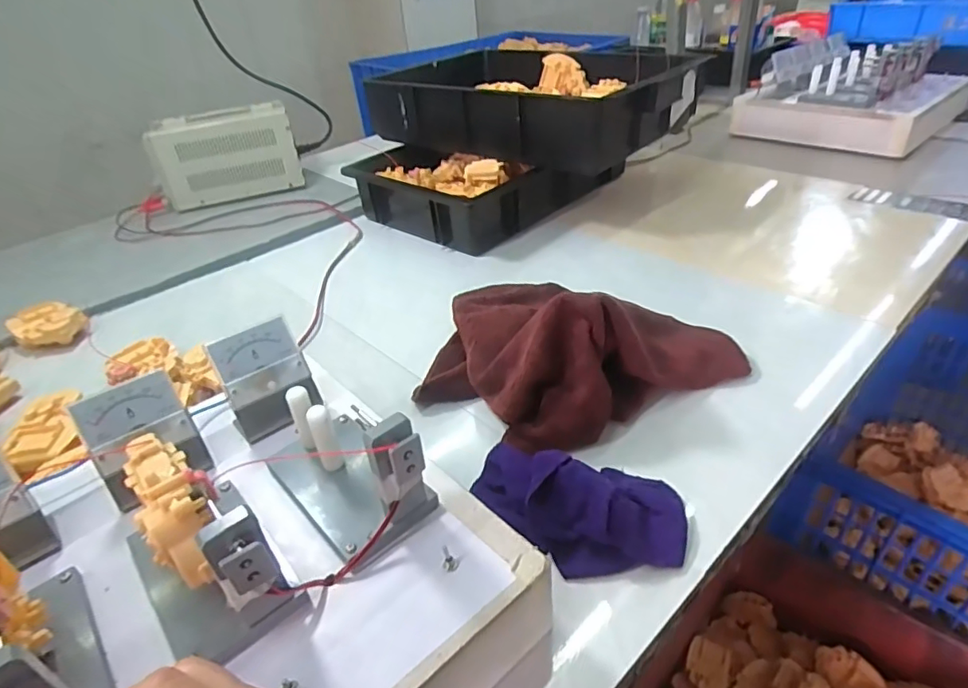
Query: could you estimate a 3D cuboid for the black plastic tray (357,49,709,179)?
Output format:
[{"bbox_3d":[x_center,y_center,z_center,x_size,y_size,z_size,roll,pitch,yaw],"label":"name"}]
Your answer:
[{"bbox_3d":[0.088,-0.414,0.946,0.475,0.098,0.374,22,44,33],"label":"black plastic tray"}]

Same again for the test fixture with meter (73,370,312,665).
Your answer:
[{"bbox_3d":[-0.185,0.098,0.340,0.072,0.077,0.199,-31,42,-31],"label":"test fixture with meter"}]

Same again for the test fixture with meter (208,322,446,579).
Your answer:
[{"bbox_3d":[-0.116,0.058,0.388,0.070,0.083,0.196,-29,42,-30],"label":"test fixture with meter"}]

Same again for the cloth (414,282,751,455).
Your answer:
[{"bbox_3d":[0.082,-0.009,0.540,0.296,0.111,0.220,16,40,27],"label":"cloth"}]

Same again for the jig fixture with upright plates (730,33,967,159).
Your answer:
[{"bbox_3d":[0.740,-0.505,1.113,0.387,0.134,0.296,-30,42,-30],"label":"jig fixture with upright plates"}]

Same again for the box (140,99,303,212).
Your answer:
[{"bbox_3d":[-0.474,-0.343,1.043,0.243,0.155,0.109,-19,37,-18],"label":"box"}]

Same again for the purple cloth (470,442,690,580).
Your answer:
[{"bbox_3d":[0.072,0.118,0.421,0.157,0.050,0.093,-3,35,4],"label":"purple cloth"}]

